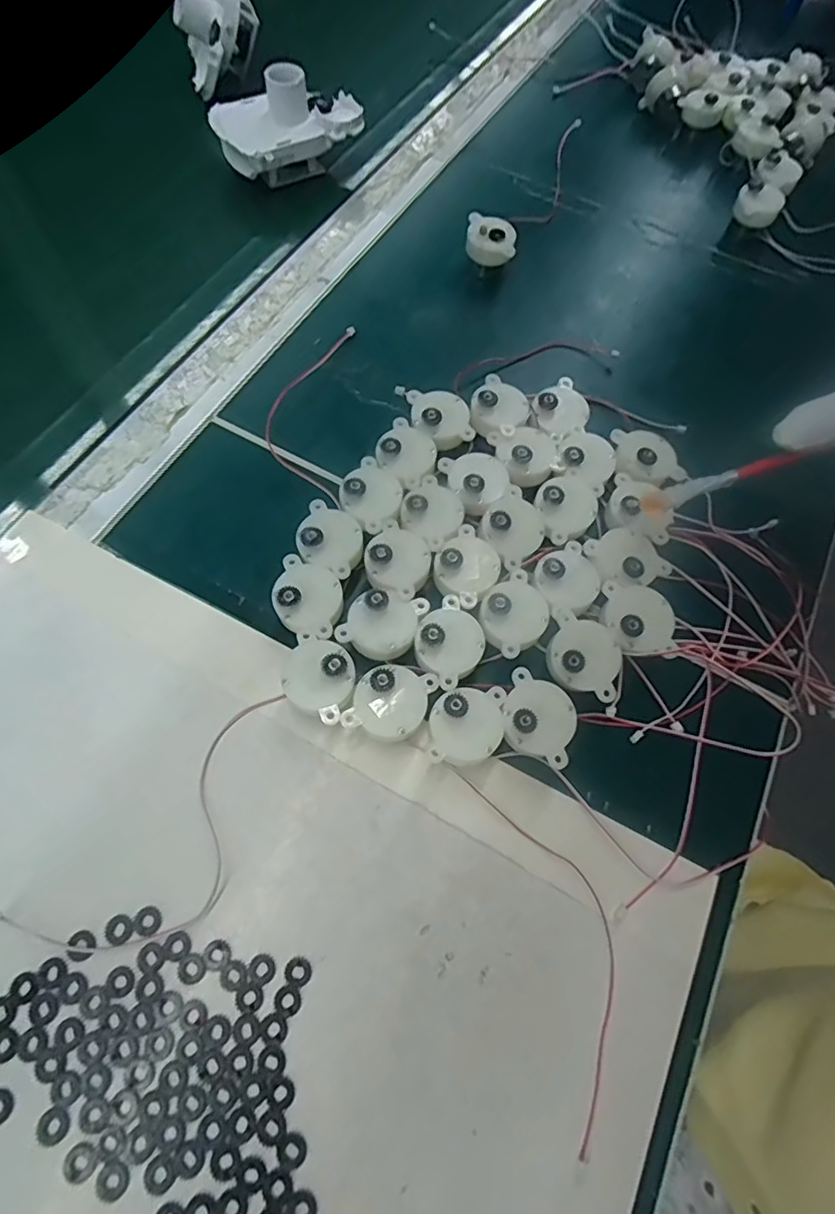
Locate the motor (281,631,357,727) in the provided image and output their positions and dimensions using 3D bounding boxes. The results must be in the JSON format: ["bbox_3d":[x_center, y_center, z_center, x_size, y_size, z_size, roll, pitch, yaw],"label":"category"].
[{"bbox_3d":[-0.044,0.033,0.260,0.033,0.031,0.033,24,68,7],"label":"motor"}]

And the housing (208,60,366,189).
[{"bbox_3d":[-0.095,-0.353,0.414,0.101,0.056,0.063,-23,70,-12],"label":"housing"}]

